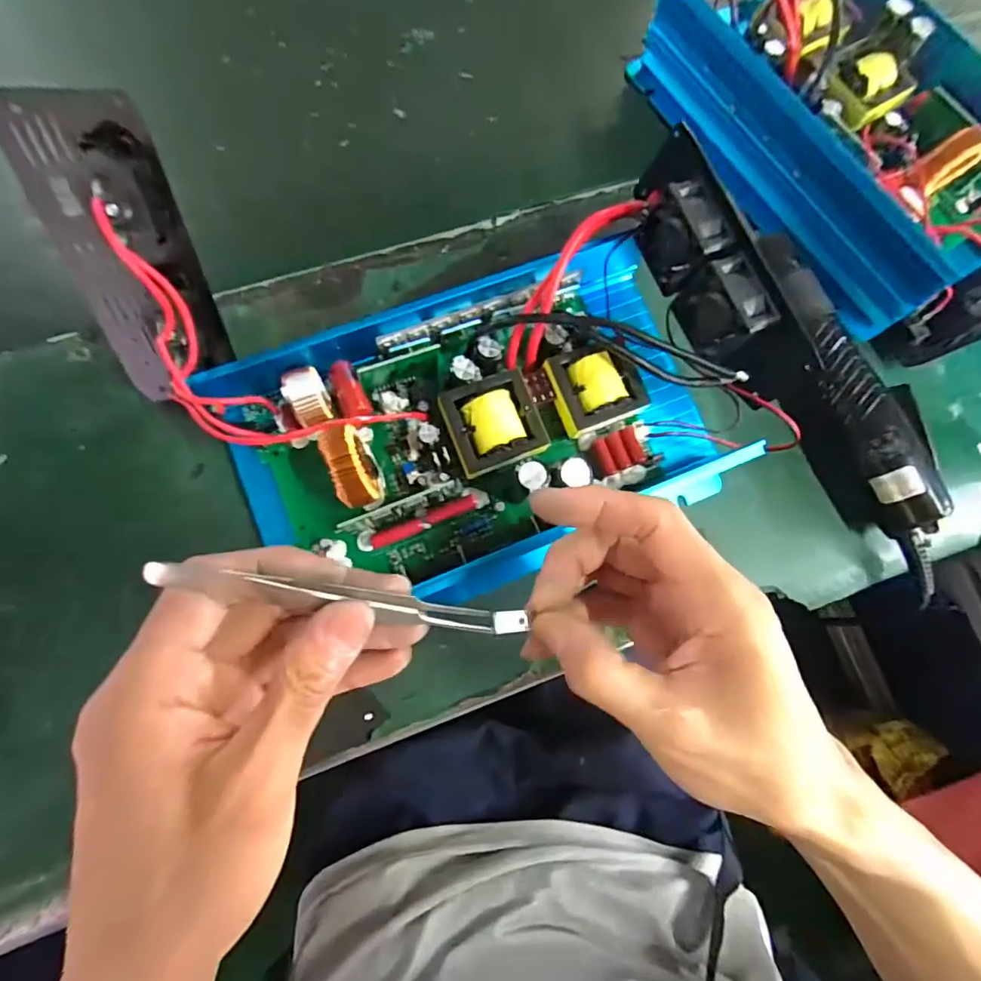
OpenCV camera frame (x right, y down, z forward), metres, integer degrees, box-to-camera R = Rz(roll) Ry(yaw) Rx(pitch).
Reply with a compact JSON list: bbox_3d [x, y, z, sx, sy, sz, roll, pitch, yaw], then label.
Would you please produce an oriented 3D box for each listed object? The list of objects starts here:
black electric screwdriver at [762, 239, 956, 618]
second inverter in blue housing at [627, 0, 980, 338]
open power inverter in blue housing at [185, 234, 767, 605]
[{"bbox_3d":[0.217,-0.048,0.310,0.028,0.042,0.229,-21,86,-7],"label":"black electric screwdriver"},{"bbox_3d":[0.248,-0.237,0.338,0.152,0.073,0.293,-35,87,-9],"label":"second inverter in blue housing"},{"bbox_3d":[-0.002,-0.032,0.278,0.269,0.063,0.159,-20,85,-7],"label":"open power inverter in blue housing"}]

